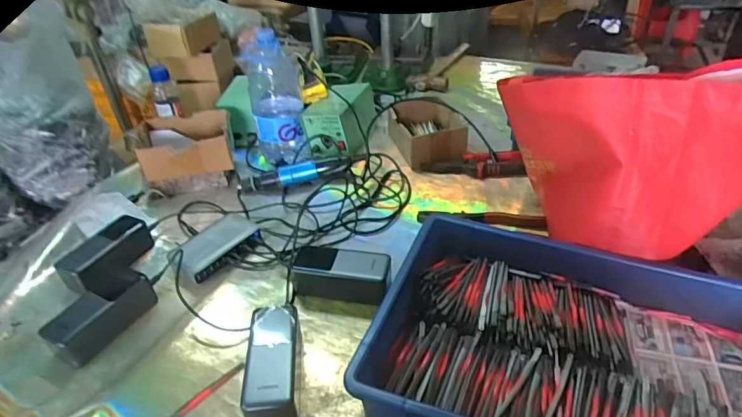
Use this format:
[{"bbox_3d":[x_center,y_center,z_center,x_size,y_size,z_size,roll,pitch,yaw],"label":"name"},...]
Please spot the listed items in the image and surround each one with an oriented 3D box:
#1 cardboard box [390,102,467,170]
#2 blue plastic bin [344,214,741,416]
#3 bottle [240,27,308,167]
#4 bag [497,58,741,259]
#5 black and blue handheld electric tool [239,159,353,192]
[{"bbox_3d":[0.110,-0.148,0.886,0.125,0.063,0.167,-9,38,-6],"label":"cardboard box"},{"bbox_3d":[0.223,0.158,0.492,0.418,0.079,0.295,11,40,19],"label":"blue plastic bin"},{"bbox_3d":[-0.178,-0.203,0.852,0.092,0.234,0.071,-9,38,-6],"label":"bottle"},{"bbox_3d":[0.368,-0.089,0.596,0.305,0.193,0.230,-15,39,-14],"label":"bag"},{"bbox_3d":[-0.136,-0.062,0.822,0.203,0.036,0.043,-5,37,-1],"label":"black and blue handheld electric tool"}]

